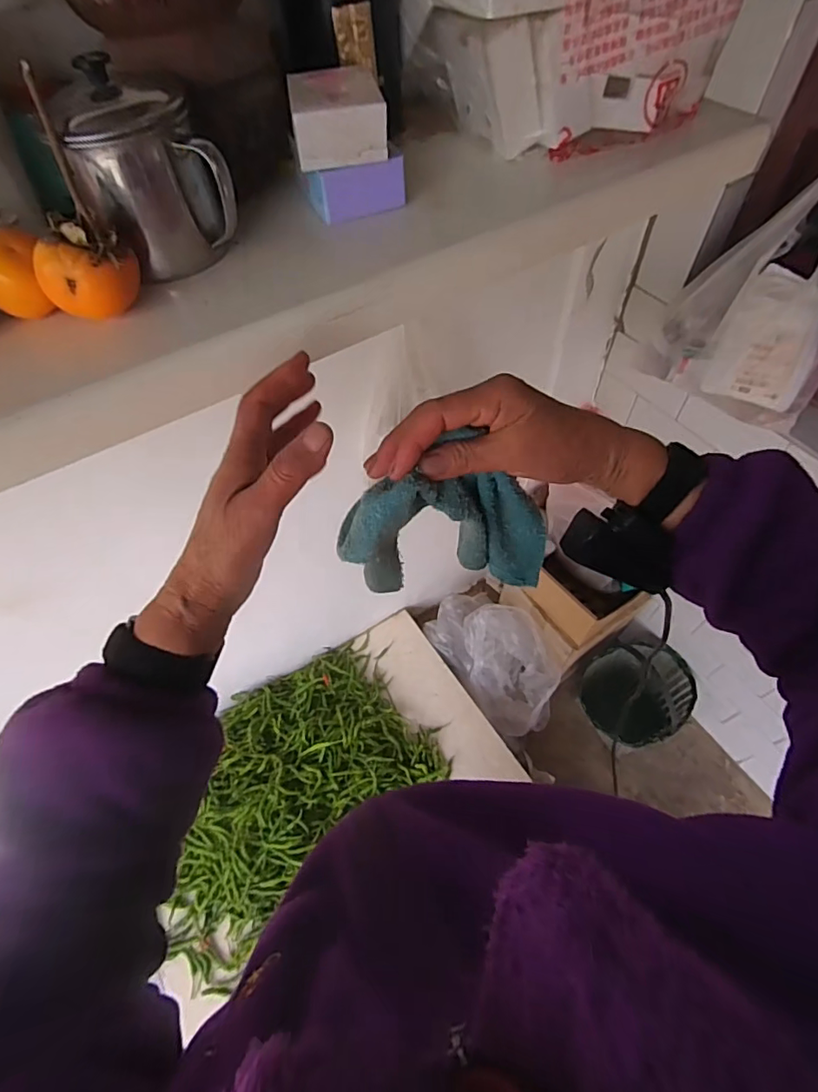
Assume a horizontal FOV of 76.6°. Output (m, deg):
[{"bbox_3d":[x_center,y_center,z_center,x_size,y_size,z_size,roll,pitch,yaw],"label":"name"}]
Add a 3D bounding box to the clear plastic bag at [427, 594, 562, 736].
[{"bbox_3d":[0.220,0.301,1.436,0.233,0.264,0.358,-30,60,-17],"label":"clear plastic bag"}]

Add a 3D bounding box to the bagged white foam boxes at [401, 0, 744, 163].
[{"bbox_3d":[0.139,-0.448,0.425,0.256,0.151,0.159,-23,58,-13],"label":"bagged white foam boxes"}]

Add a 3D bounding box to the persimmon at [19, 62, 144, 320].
[{"bbox_3d":[-0.212,-0.202,0.319,0.063,0.093,0.074,-28,59,-16],"label":"persimmon"}]

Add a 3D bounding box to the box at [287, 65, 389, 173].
[{"bbox_3d":[-0.054,-0.327,0.394,0.067,0.034,0.090,-9,56,-4],"label":"box"}]

